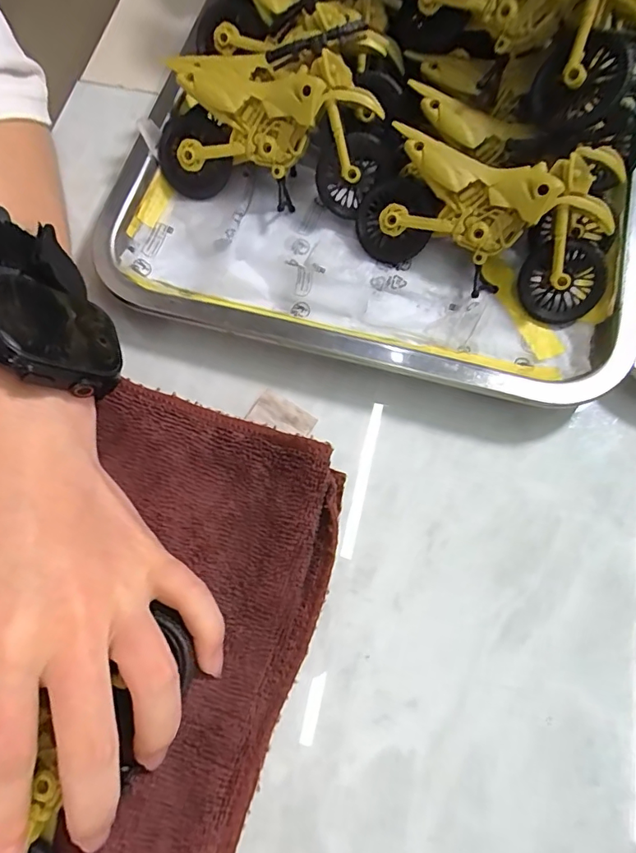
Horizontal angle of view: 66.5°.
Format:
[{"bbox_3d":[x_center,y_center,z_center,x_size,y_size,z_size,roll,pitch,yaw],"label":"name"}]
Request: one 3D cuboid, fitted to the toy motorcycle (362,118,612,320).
[{"bbox_3d":[0.082,-0.099,0.235,0.120,0.025,0.066,23,117,10],"label":"toy motorcycle"}]

